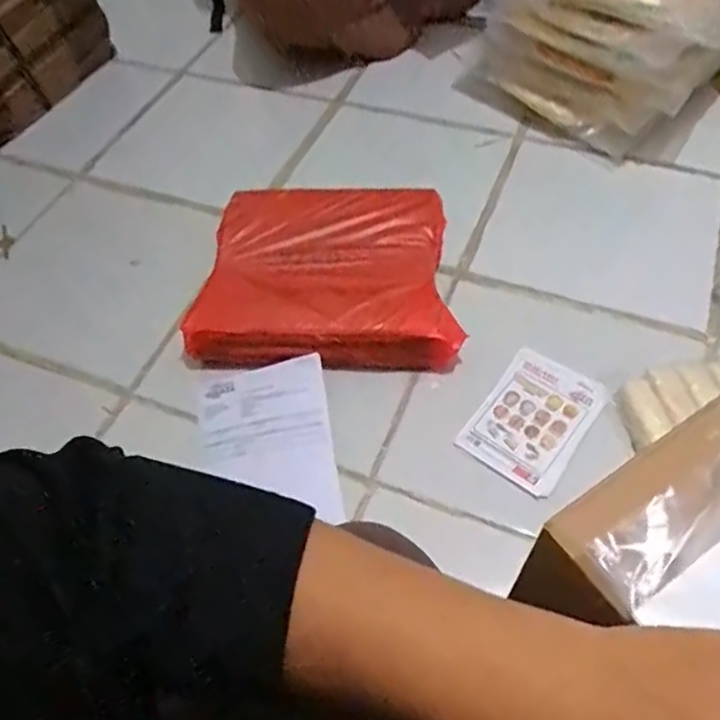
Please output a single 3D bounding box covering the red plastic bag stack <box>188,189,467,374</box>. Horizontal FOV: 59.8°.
[{"bbox_3d":[-0.044,-0.126,0.799,0.305,0.044,0.296,-2,55,1],"label":"red plastic bag stack"}]

